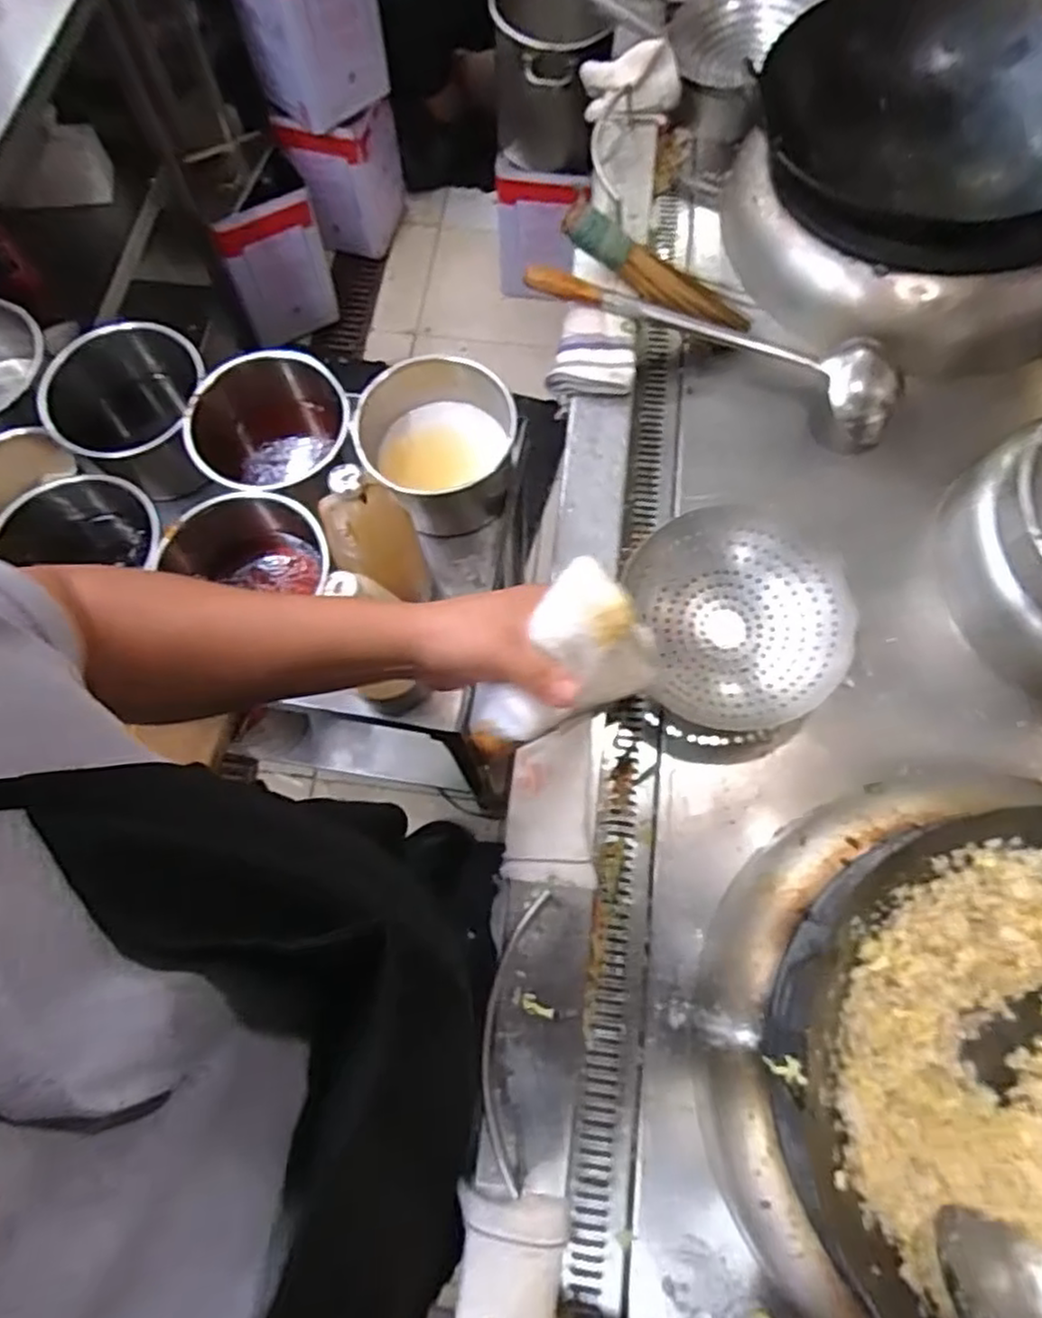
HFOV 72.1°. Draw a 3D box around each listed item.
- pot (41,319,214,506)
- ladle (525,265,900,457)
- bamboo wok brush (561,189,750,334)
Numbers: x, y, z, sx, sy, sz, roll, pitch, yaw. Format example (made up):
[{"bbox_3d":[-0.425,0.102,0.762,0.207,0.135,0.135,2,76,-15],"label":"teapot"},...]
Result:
[{"bbox_3d":[-0.458,-0.281,0.842,0.162,0.116,0.169,0,71,0],"label":"pot"},{"bbox_3d":[0.259,-0.429,0.961,0.507,0.110,0.118,19,72,7],"label":"ladle"},{"bbox_3d":[0.184,-0.515,0.965,0.282,0.037,0.057,25,71,-15],"label":"bamboo wok brush"}]

